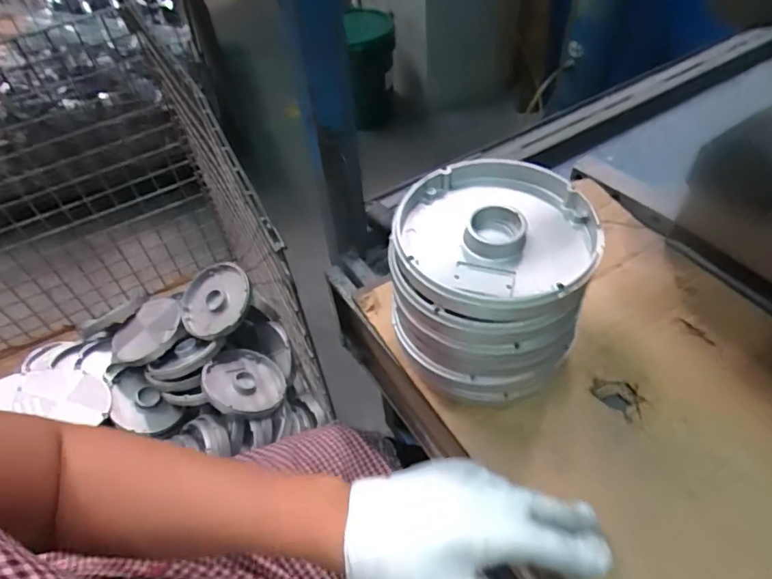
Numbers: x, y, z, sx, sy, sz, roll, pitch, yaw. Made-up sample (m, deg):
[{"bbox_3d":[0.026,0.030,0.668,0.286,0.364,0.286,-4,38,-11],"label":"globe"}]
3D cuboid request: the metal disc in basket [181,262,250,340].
[{"bbox_3d":[-0.302,0.023,0.924,0.135,0.030,0.132,-6,70,17],"label":"metal disc in basket"}]

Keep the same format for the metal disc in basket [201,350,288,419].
[{"bbox_3d":[-0.245,0.165,0.894,0.137,0.032,0.153,38,29,15],"label":"metal disc in basket"}]

